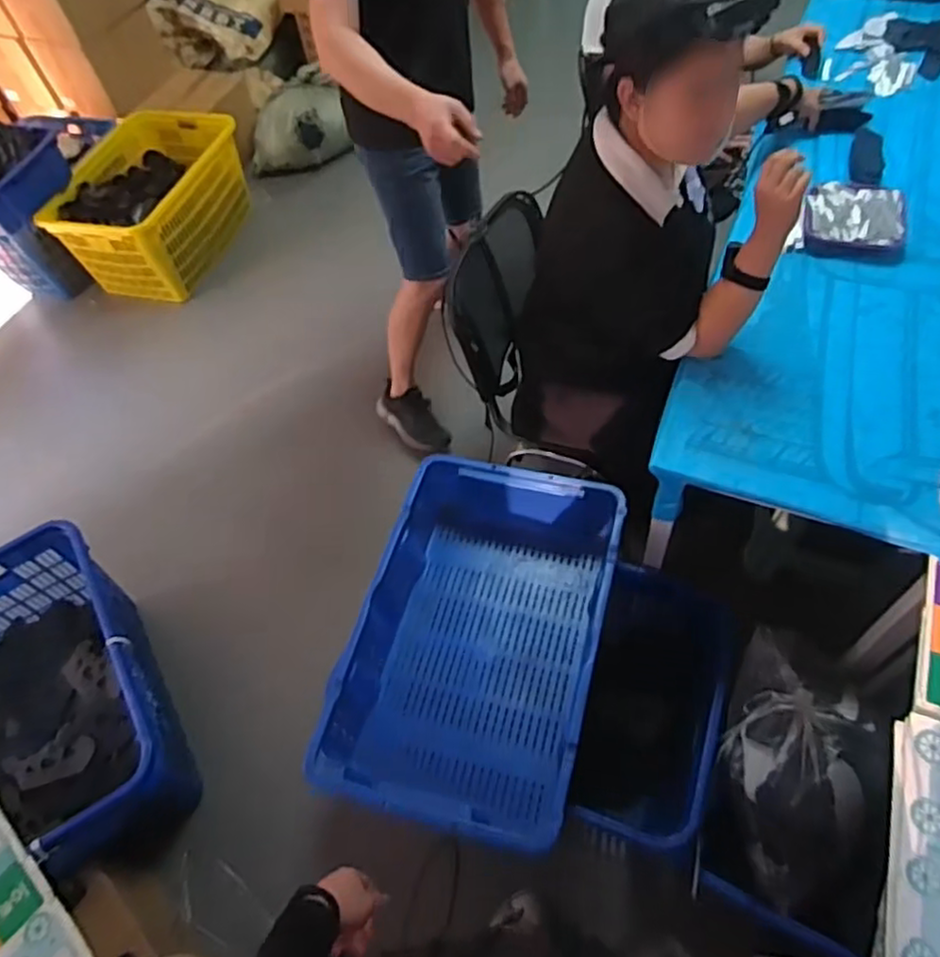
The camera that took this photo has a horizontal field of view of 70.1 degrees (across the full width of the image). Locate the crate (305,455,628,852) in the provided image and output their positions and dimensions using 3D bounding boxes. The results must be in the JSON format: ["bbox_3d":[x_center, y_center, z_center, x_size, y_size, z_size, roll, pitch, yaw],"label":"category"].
[{"bbox_3d":[0.021,0.307,1.304,0.436,0.200,0.668,11,59,14],"label":"crate"}]

